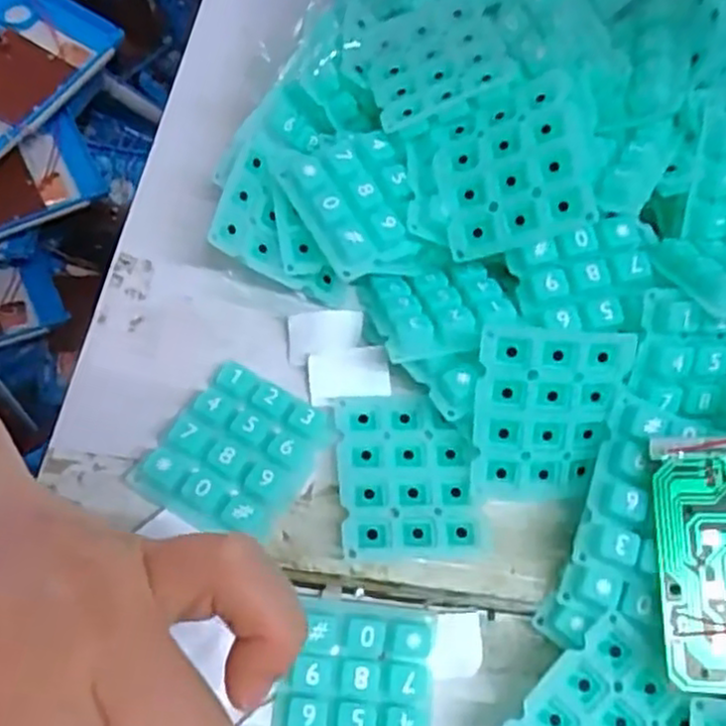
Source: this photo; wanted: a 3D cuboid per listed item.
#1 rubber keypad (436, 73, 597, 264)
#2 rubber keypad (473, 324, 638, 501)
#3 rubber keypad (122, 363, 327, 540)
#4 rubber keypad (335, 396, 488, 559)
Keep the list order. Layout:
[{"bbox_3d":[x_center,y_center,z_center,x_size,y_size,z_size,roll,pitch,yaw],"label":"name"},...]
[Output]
[{"bbox_3d":[0.051,-0.070,0.261,0.048,0.009,0.059,-15,75,22],"label":"rubber keypad"},{"bbox_3d":[0.062,0.018,0.249,0.048,0.005,0.059,4,104,-2],"label":"rubber keypad"},{"bbox_3d":[-0.043,0.030,0.250,0.047,0.012,0.055,27,64,11],"label":"rubber keypad"},{"bbox_3d":[0.016,0.038,0.255,0.046,0.006,0.058,-4,62,-5],"label":"rubber keypad"}]

